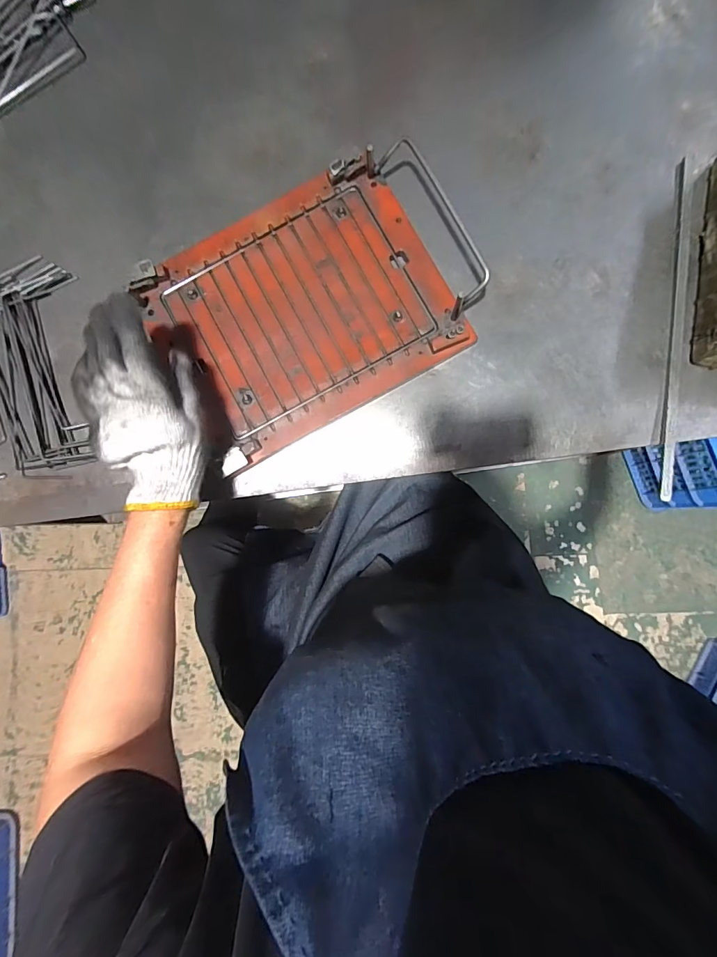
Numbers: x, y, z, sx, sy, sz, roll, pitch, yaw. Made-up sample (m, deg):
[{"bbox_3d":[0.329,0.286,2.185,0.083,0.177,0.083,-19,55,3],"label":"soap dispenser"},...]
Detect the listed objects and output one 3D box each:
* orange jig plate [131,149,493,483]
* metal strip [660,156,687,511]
[{"bbox_3d":[-0.038,-0.188,0.438,0.332,0.022,0.232,-29,85,-1],"label":"orange jig plate"},{"bbox_3d":[0.325,-0.157,0.427,0.012,0.008,0.353,6,85,2],"label":"metal strip"}]

